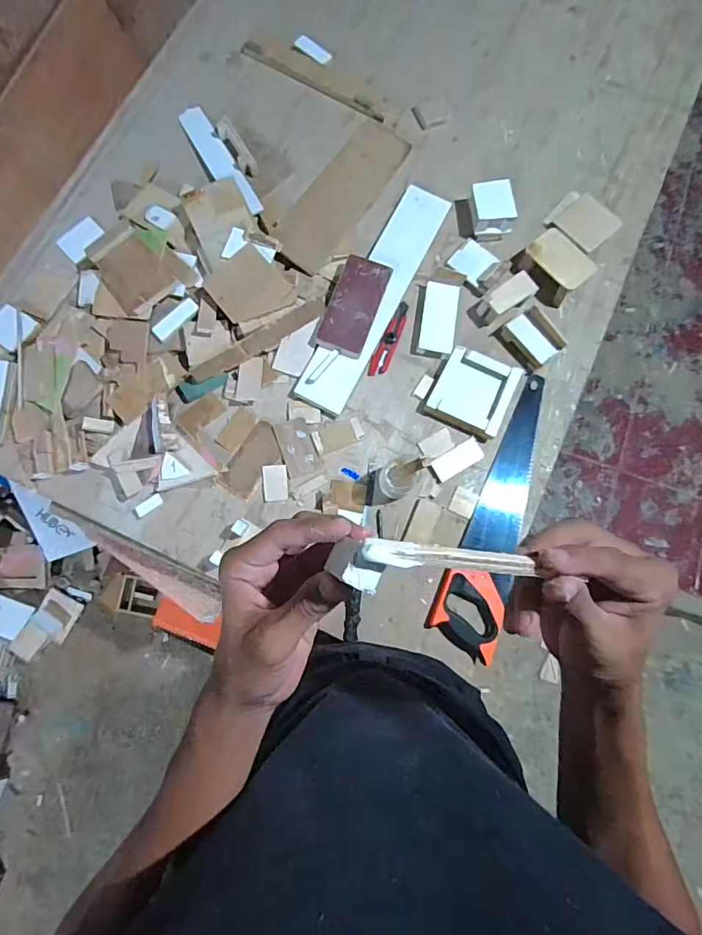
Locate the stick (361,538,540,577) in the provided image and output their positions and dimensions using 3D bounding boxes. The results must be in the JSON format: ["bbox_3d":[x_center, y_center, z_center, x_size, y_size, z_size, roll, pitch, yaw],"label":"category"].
[{"bbox_3d":[0.051,0.047,0.228,0.094,0.004,0.012,8,84,-14],"label":"stick"}]

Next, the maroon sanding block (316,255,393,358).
[{"bbox_3d":[0.008,-0.308,0.854,0.090,0.031,0.197,19,84,2],"label":"maroon sanding block"}]

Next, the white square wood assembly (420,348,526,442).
[{"bbox_3d":[0.227,-0.138,0.840,0.141,0.030,0.149,27,79,5],"label":"white square wood assembly"}]

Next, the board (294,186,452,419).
[{"bbox_3d":[0.048,-0.332,0.864,0.099,0.025,0.496,27,79,5],"label":"board"}]

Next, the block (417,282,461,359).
[{"bbox_3d":[0.172,-0.287,0.870,0.068,0.018,0.143,8,78,1],"label":"block"}]

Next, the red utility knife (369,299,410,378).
[{"bbox_3d":[0.075,-0.249,0.866,0.031,0.011,0.160,23,79,5],"label":"red utility knife"}]

